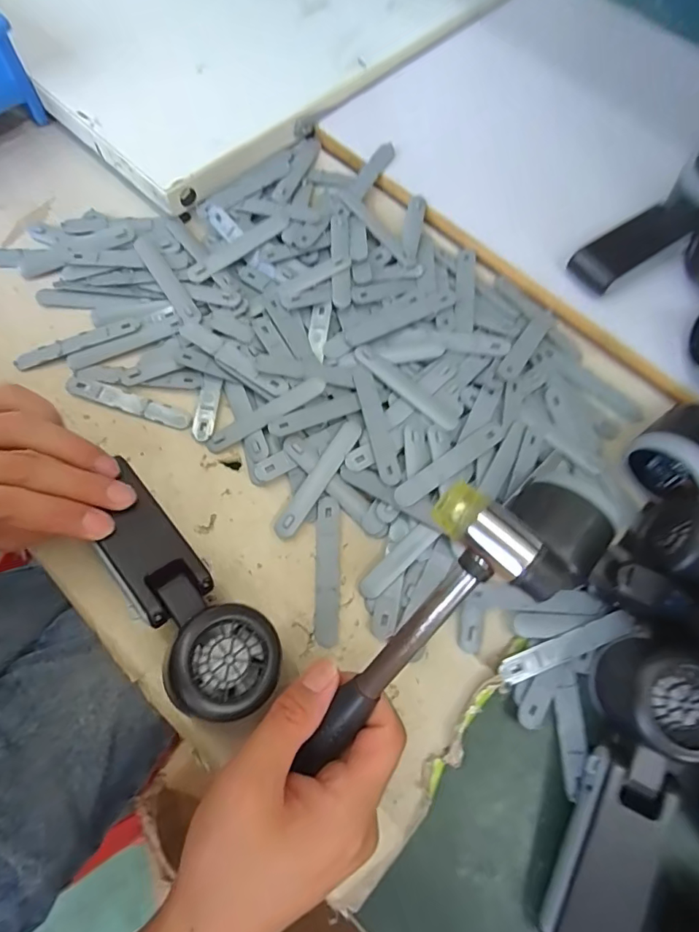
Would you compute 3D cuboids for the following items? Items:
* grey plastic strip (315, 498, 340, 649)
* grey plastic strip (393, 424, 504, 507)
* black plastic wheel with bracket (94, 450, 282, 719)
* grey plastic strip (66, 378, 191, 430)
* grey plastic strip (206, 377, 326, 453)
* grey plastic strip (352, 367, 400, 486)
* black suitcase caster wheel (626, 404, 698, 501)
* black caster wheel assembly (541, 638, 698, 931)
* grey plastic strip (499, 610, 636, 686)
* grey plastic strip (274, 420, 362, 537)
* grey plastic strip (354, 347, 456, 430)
[{"bbox_3d":[-0.015,0.069,0.314,0.015,0.004,0.095,0,71,-1],"label":"grey plastic strip"},{"bbox_3d":[0.070,-0.002,0.328,0.093,0.004,0.015,-32,72,-14],"label":"grey plastic strip"},{"bbox_3d":[-0.094,0.067,0.262,0.052,0.021,0.148,-36,72,-12],"label":"black plastic wheel with bracket"},{"bbox_3d":[-0.165,-0.047,0.349,0.094,0.004,0.014,16,71,5],"label":"grey plastic strip"},{"bbox_3d":[-0.061,-0.037,0.340,0.094,0.005,0.015,-27,77,1],"label":"grey plastic strip"},{"bbox_3d":[0.019,-0.031,0.341,0.016,0.008,0.096,-12,72,-5],"label":"grey plastic strip"},{"bbox_3d":[0.233,-0.011,0.323,0.067,0.045,0.056,-39,77,-10],"label":"black suitcase caster wheel"},{"bbox_3d":[0.153,0.178,0.255,0.053,0.044,0.164,21,75,7],"label":"black caster wheel assembly"},{"bbox_3d":[0.138,0.114,0.297,0.093,0.004,0.016,-18,77,-11],"label":"grey plastic strip"},{"bbox_3d":[-0.021,0.007,0.329,0.016,0.007,0.095,32,73,9],"label":"grey plastic strip"},{"bbox_3d":[0.042,-0.059,0.351,0.093,0.005,0.016,40,75,12],"label":"grey plastic strip"}]

